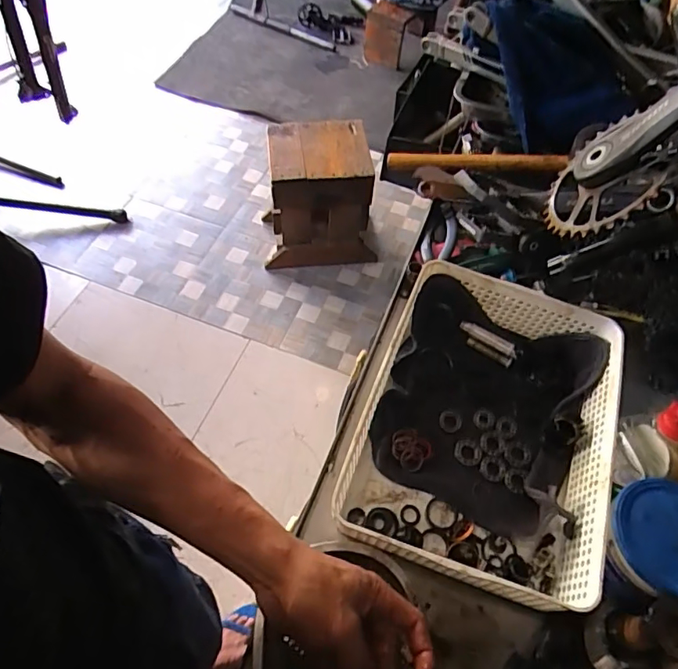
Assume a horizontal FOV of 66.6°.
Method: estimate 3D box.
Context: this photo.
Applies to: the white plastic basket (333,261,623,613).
[{"bbox_3d":[0.159,0.096,0.563,0.247,0.082,0.323,18,59,9],"label":"white plastic basket"}]

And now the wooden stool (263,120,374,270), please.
[{"bbox_3d":[-0.068,-0.451,1.715,0.352,0.402,0.254,-5,58,-6],"label":"wooden stool"}]

